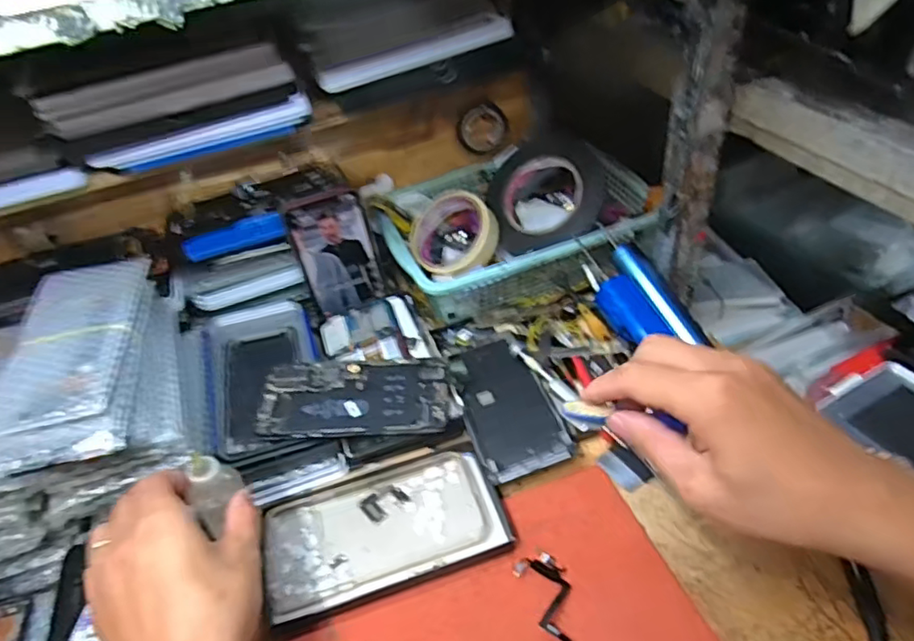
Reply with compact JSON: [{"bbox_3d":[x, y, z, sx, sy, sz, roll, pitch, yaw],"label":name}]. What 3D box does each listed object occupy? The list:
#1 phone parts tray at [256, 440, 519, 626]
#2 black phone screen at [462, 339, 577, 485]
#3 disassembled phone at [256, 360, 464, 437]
[{"bbox_3d":[-0.057,0.157,0.452,0.175,0.010,0.099,-17,43,-8],"label":"phone parts tray"},{"bbox_3d":[0.041,0.070,0.509,0.070,0.007,0.144,-19,44,-6],"label":"black phone screen"},{"bbox_3d":[-0.082,0.066,0.505,0.165,0.009,0.073,-3,47,0],"label":"disassembled phone"}]

